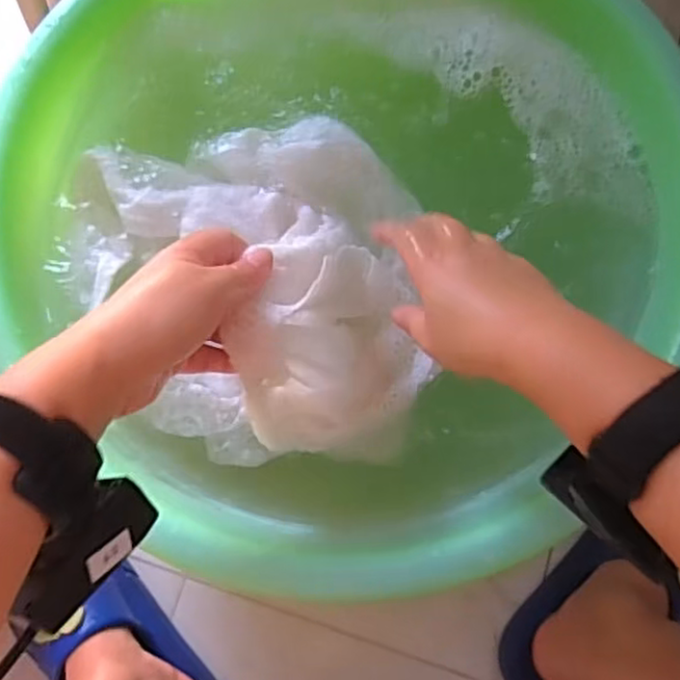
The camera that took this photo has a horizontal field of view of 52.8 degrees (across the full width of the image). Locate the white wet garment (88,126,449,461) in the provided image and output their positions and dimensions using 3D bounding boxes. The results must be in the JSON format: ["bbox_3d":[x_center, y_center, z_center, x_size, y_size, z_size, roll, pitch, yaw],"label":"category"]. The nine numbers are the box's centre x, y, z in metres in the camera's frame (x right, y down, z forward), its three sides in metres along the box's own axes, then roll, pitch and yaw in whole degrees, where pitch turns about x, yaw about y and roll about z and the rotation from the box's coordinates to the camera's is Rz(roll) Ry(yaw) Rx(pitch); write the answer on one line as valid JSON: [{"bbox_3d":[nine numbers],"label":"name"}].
[{"bbox_3d":[-0.059,-0.046,0.446,0.216,0.126,0.239,-7,76,0],"label":"white wet garment"}]

